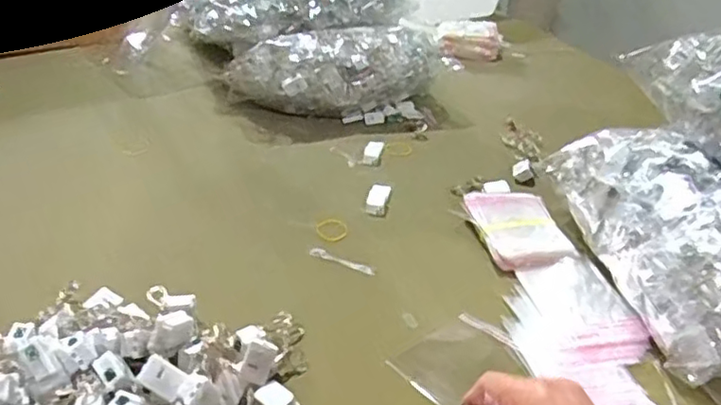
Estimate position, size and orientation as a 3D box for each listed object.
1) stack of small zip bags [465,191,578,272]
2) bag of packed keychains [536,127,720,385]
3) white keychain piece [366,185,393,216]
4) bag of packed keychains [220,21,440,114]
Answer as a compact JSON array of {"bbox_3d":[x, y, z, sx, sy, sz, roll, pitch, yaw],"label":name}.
[{"bbox_3d":[0.151,0.023,0.608,0.077,0.024,0.108,-4,30,-9],"label":"stack of small zip bags"},{"bbox_3d":[0.268,0.018,0.527,0.135,0.106,0.271,-2,29,-6],"label":"bag of packed keychains"},{"bbox_3d":[0.018,-0.004,0.657,0.023,0.005,0.056,7,30,9],"label":"white keychain piece"},{"bbox_3d":[-0.028,-0.168,0.830,0.270,0.109,0.098,-11,32,-22],"label":"bag of packed keychains"}]

